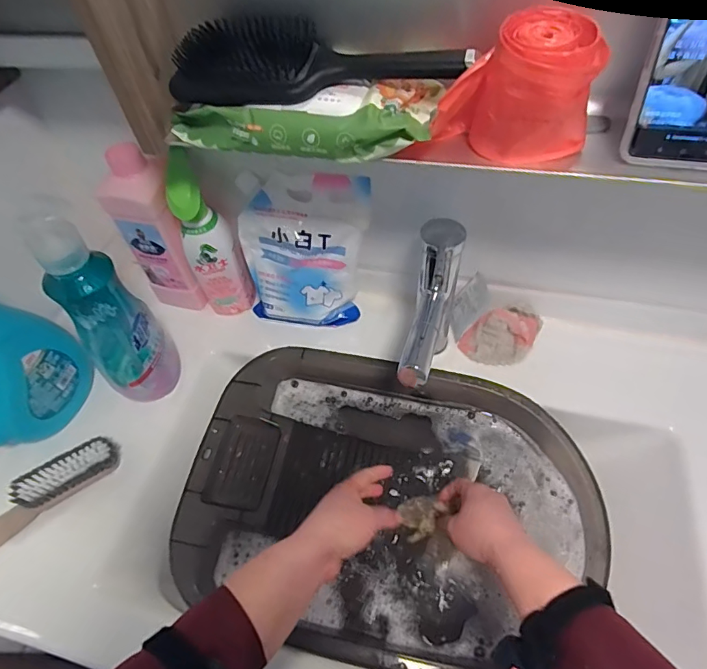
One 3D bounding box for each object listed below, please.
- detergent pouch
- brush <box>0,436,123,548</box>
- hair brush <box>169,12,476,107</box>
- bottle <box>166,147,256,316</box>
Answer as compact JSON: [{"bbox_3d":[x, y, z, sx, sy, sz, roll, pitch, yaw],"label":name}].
[{"bbox_3d":[-0.064,-0.100,0.603,0.164,0.194,0.080,5,56,7],"label":"detergent pouch"},{"bbox_3d":[-0.369,0.192,0.518,0.215,0.051,0.039,-36,60,-19],"label":"brush"},{"bbox_3d":[-0.038,-0.217,0.377,0.228,0.047,0.087,13,57,12],"label":"hair brush"},{"bbox_3d":[-0.189,-0.120,0.608,0.068,0.231,0.074,-24,57,-13],"label":"bottle"}]

